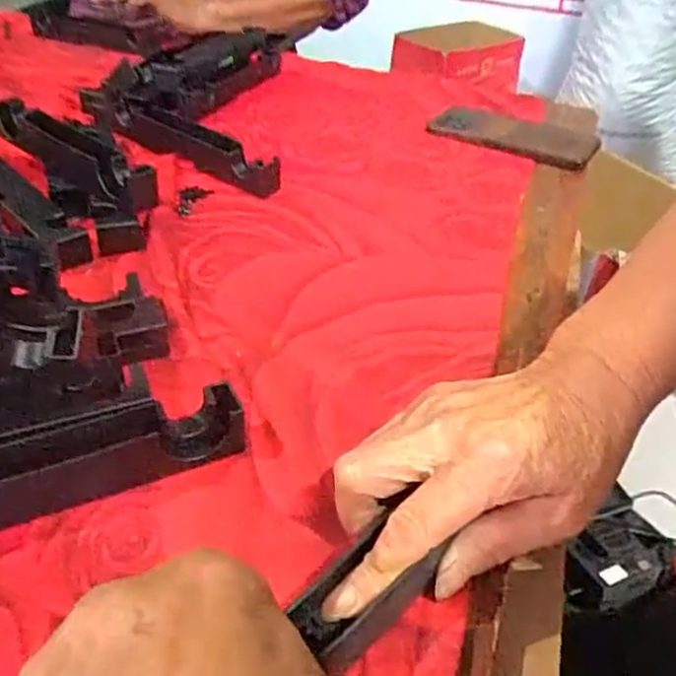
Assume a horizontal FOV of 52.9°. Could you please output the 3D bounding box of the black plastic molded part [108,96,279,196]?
[{"bbox_3d":[-0.136,-0.176,0.605,0.207,0.038,0.035,32,45,30],"label":"black plastic molded part"}]

